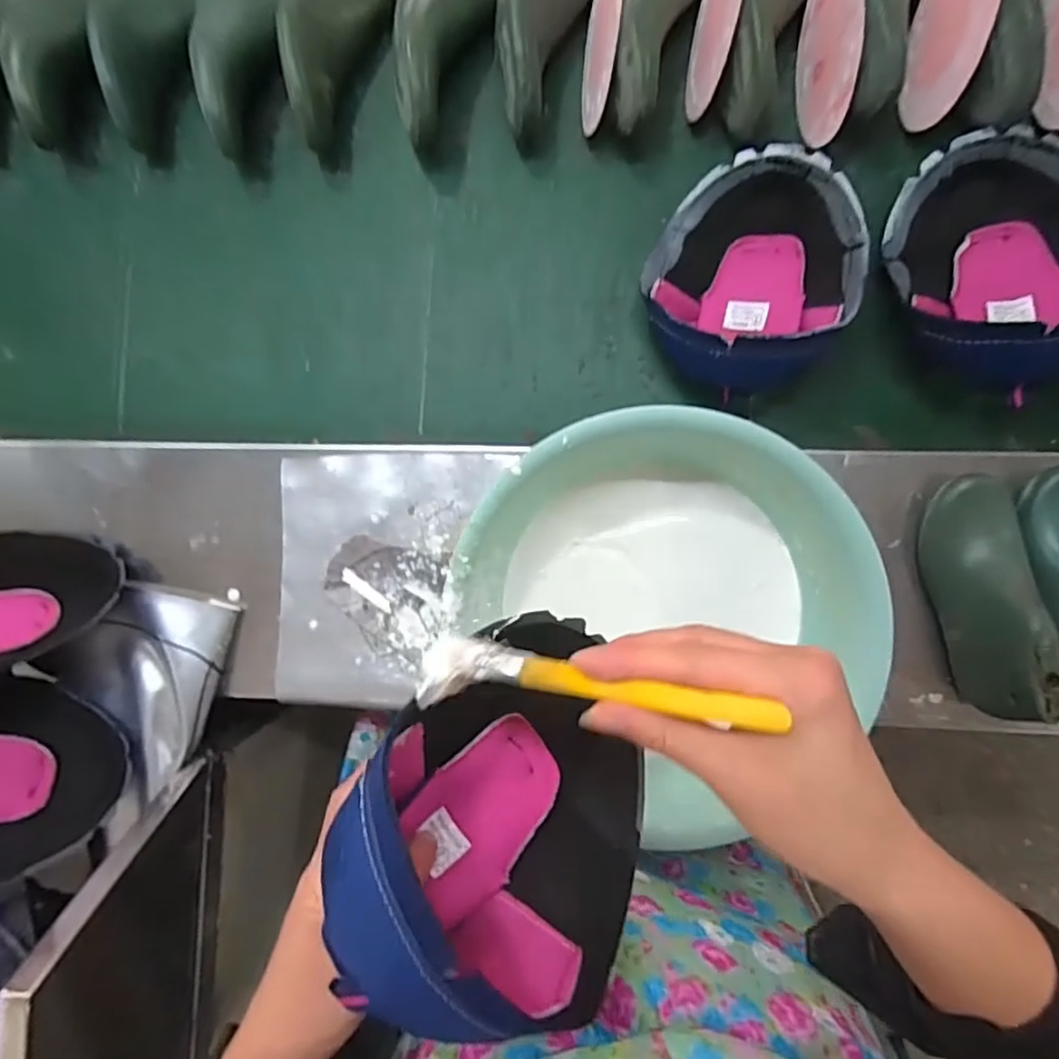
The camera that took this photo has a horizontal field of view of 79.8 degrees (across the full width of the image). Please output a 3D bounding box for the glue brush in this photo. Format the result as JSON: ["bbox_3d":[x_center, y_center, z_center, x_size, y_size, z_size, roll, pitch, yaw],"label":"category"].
[{"bbox_3d":[0.021,0.068,0.269,0.159,0.029,0.026,2,93,27],"label":"glue brush"}]

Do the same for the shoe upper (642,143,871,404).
[{"bbox_3d":[0.191,-0.220,0.531,0.166,0.081,0.211,30,94,3],"label":"shoe upper"}]

